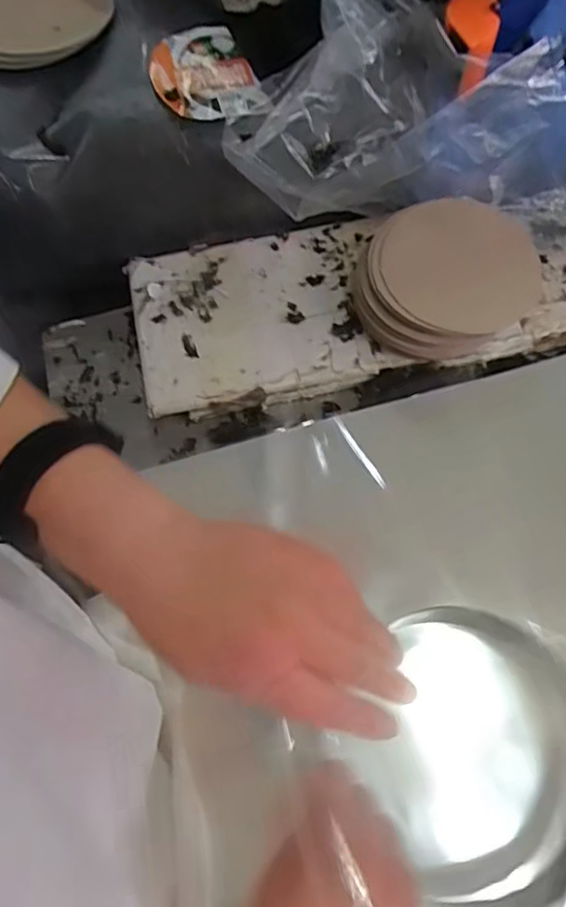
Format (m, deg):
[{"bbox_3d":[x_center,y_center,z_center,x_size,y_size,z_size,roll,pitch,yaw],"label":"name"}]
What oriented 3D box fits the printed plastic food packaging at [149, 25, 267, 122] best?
[{"bbox_3d":[-0.073,-0.341,0.522,0.084,0.017,0.122,-18,68,-6],"label":"printed plastic food packaging"}]

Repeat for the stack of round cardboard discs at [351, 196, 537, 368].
[{"bbox_3d":[0.145,-0.157,0.522,0.154,0.060,0.125,-39,71,-14],"label":"stack of round cardboard discs"}]

